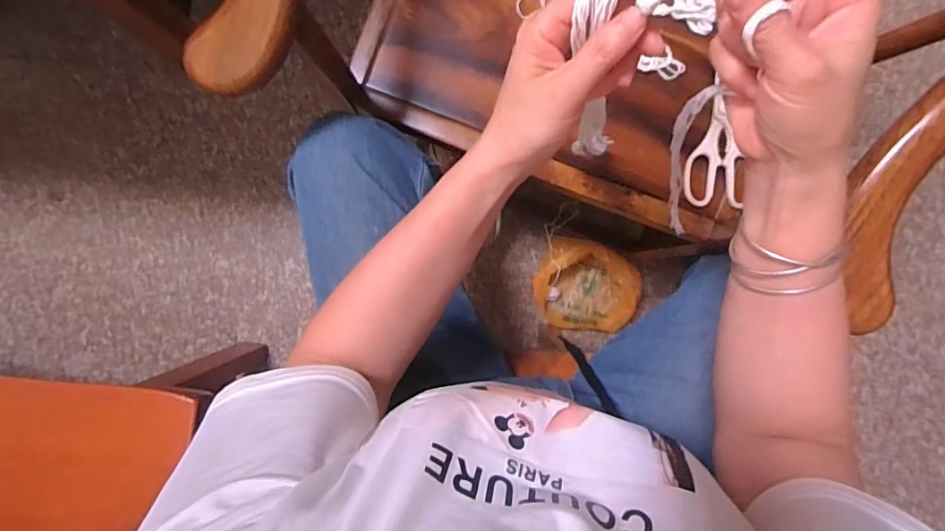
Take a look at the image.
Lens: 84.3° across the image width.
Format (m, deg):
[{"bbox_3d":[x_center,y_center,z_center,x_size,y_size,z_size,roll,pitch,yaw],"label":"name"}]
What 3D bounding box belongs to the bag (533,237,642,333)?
[{"bbox_3d":[0.221,0.041,1.014,0.187,0.081,0.168,12,89,5],"label":"bag"}]

